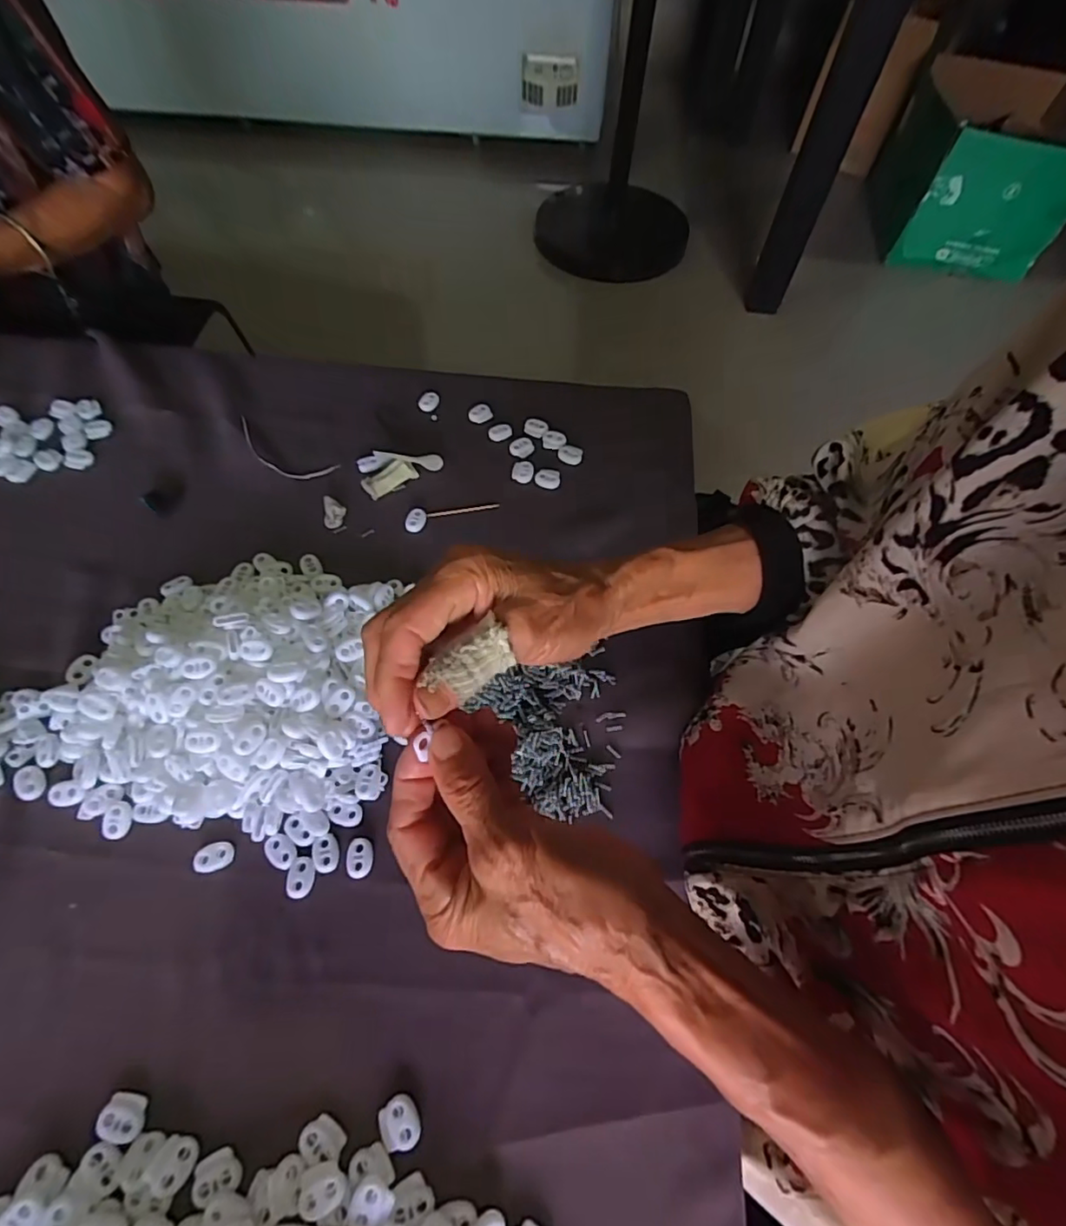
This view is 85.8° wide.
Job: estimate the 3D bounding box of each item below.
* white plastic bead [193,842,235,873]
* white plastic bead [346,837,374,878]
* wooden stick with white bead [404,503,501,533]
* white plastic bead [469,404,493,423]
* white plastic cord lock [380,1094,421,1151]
[{"bbox_3d":[-0.197,0.150,0.353,0.023,0.004,0.016,-10,62,-8],"label":"white plastic bead"},{"bbox_3d":[-0.106,0.150,0.353,0.016,0.004,0.022,0,61,-3],"label":"white plastic bead"},{"bbox_3d":[-0.069,-0.084,0.492,0.081,0.004,0.021,-8,62,-7],"label":"wooden stick with white bead"},{"bbox_3d":[-0.050,-0.192,0.551,0.020,0.006,0.018,-26,65,-16],"label":"white plastic bead"},{"bbox_3d":[-0.068,0.261,0.293,0.020,0.004,0.022,-25,65,-16],"label":"white plastic cord lock"}]

